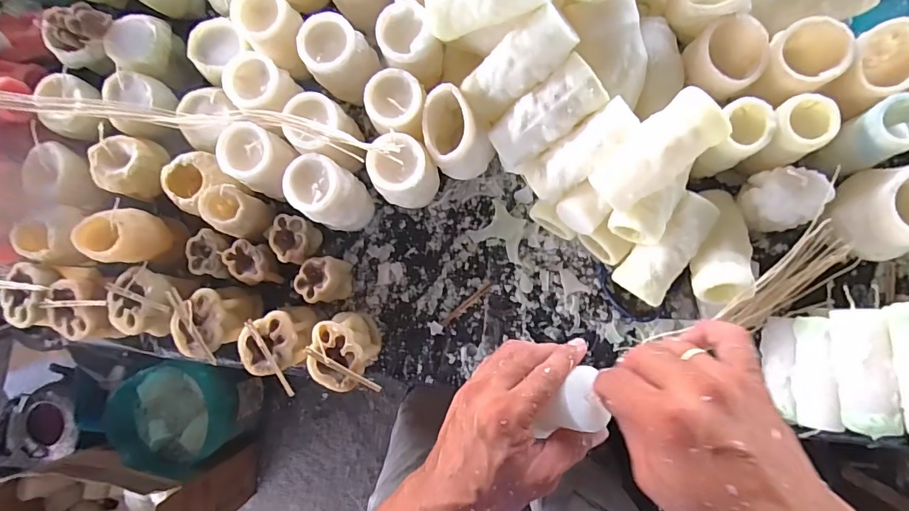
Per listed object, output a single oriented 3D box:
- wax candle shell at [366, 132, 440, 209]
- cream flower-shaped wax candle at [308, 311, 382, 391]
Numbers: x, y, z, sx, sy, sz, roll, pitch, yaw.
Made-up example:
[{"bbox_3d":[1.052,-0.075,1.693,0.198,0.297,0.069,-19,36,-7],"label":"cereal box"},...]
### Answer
[{"bbox_3d":[-0.053,-0.088,0.495,0.060,0.099,0.057,0,87,7],"label":"wax candle shell"},{"bbox_3d":[-0.119,0.104,0.514,0.058,0.081,0.076,4,88,8],"label":"cream flower-shaped wax candle"}]

